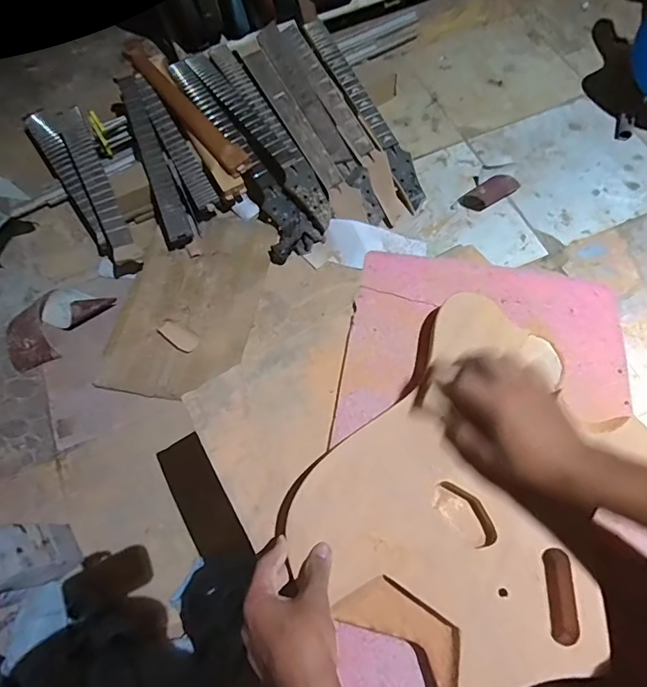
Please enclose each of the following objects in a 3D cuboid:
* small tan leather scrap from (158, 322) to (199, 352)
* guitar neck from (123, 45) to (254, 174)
[{"bbox_3d":[-0.335,-0.015,1.044,0.100,0.007,0.042,30,73,12],"label":"small tan leather scrap"},{"bbox_3d":[-0.363,-0.612,1.172,0.058,0.034,0.526,-38,71,-10],"label":"guitar neck"}]

